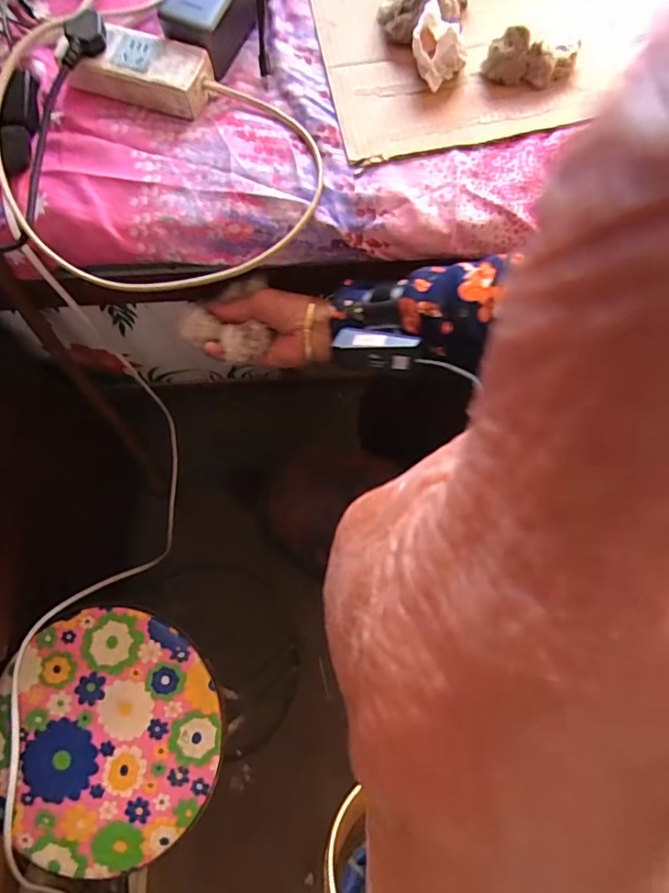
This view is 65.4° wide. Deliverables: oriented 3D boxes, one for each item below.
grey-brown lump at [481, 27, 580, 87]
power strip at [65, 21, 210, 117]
[{"bbox_3d":[0.172,-0.340,0.457,0.075,0.030,0.028,10,76,4],"label":"grey-brown lump"},{"bbox_3d":[-0.175,-0.336,0.464,0.123,0.028,0.053,12,77,4],"label":"power strip"}]

